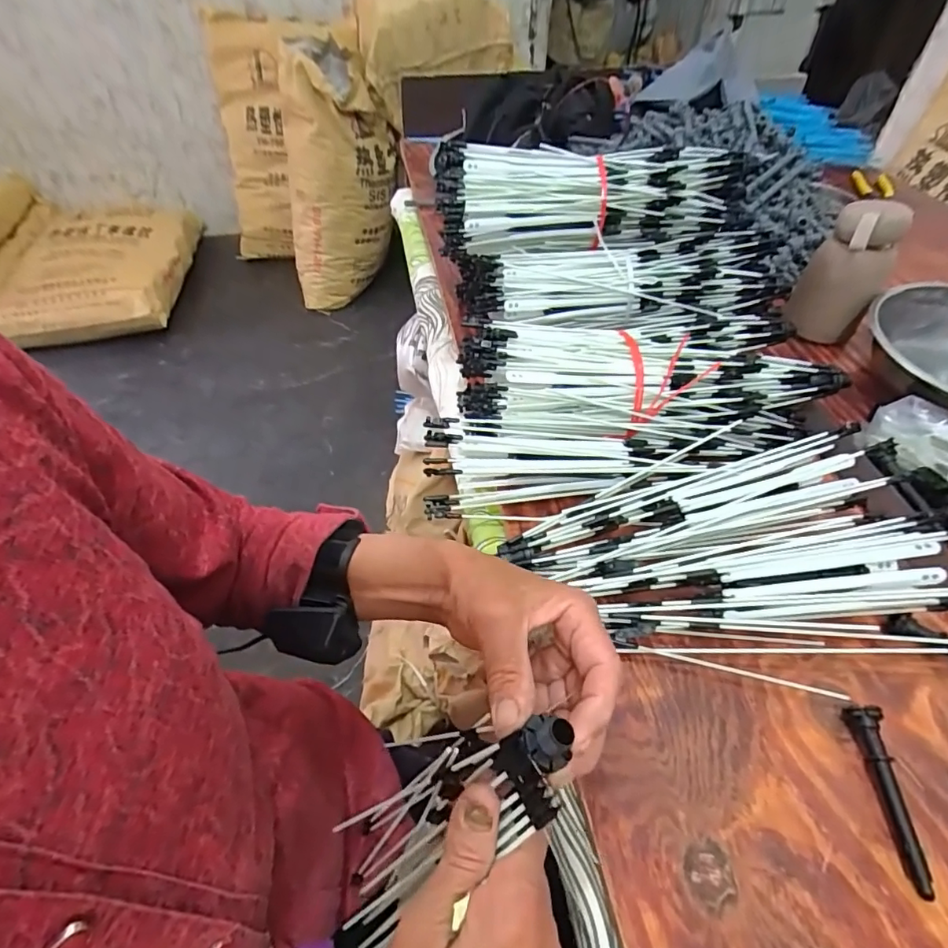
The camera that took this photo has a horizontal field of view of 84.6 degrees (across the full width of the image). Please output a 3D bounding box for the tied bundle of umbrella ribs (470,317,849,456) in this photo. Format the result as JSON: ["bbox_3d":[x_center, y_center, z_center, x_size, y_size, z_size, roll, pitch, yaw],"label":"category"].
[{"bbox_3d":[0.150,-0.084,0.473,0.318,0.069,0.130,-3,48,-2],"label":"tied bundle of umbrella ribs"}]

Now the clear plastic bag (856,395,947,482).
[{"bbox_3d":[0.410,-0.023,0.451,0.116,0.028,0.064,35,57,27],"label":"clear plastic bag"}]

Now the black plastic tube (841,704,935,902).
[{"bbox_3d":[0.241,0.184,0.301,0.016,0.019,0.092,2,48,2],"label":"black plastic tube"}]

